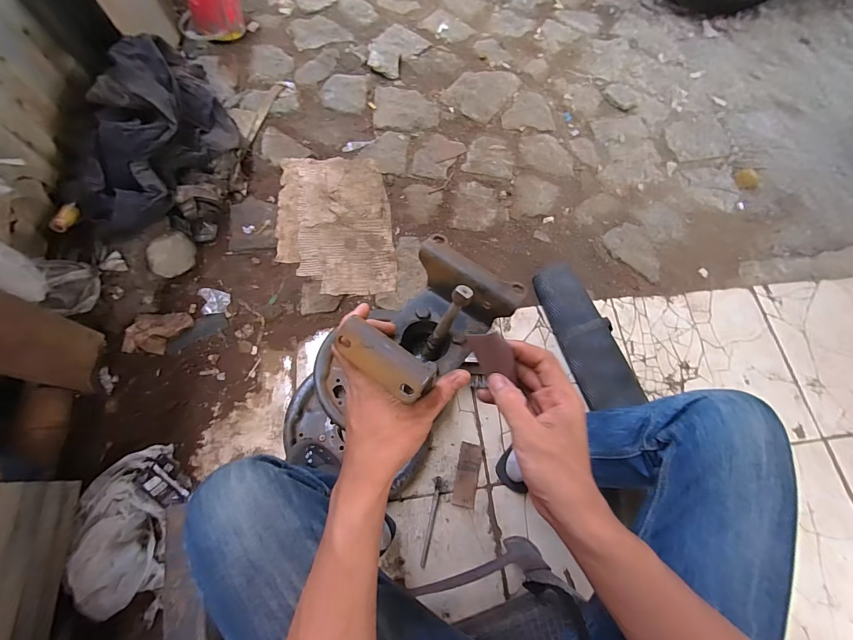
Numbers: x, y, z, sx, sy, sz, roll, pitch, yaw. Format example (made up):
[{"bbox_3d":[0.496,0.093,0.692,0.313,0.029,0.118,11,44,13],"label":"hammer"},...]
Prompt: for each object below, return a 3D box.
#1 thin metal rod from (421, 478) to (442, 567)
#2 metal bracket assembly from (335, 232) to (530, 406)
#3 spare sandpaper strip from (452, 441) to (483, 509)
[{"bbox_3d":[0.012,0.415,0.766,0.015,0.006,0.167,11,70,2],"label":"thin metal rod"},{"bbox_3d":[0.004,0.018,0.344,0.106,0.094,0.154,28,54,13],"label":"metal bracket assembly"},{"bbox_3d":[0.091,0.339,0.810,0.047,0.004,0.129,13,70,2],"label":"spare sandpaper strip"}]

